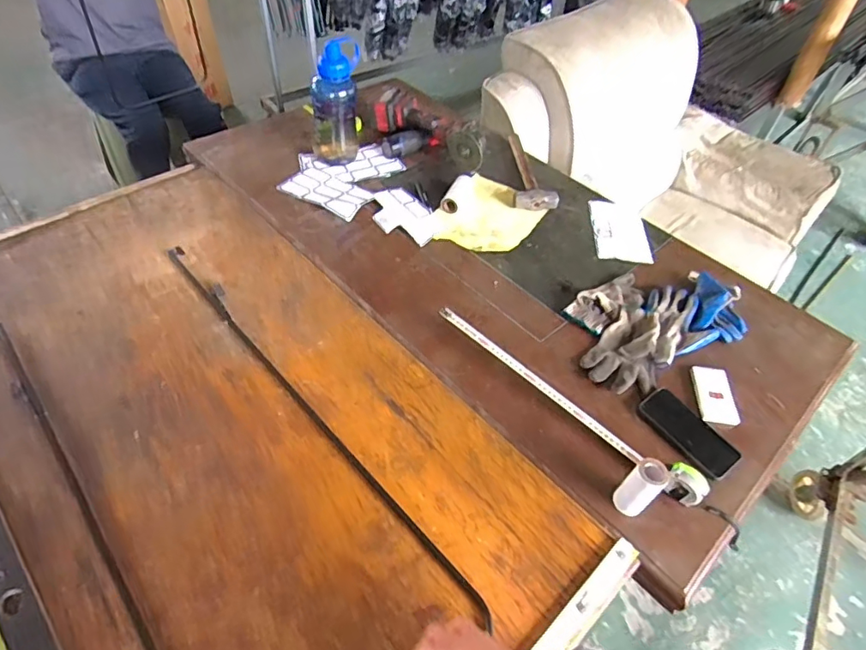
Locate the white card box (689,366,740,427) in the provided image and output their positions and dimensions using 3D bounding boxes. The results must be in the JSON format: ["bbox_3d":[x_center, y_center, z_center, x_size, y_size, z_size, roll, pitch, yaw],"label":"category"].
[{"bbox_3d":[0.477,0.117,0.895,0.058,0.016,0.106,5,49,-1],"label":"white card box"}]

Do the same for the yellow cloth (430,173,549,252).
[{"bbox_3d":[0.127,-0.250,1.189,0.213,0.024,0.232,22,51,13],"label":"yellow cloth"}]

